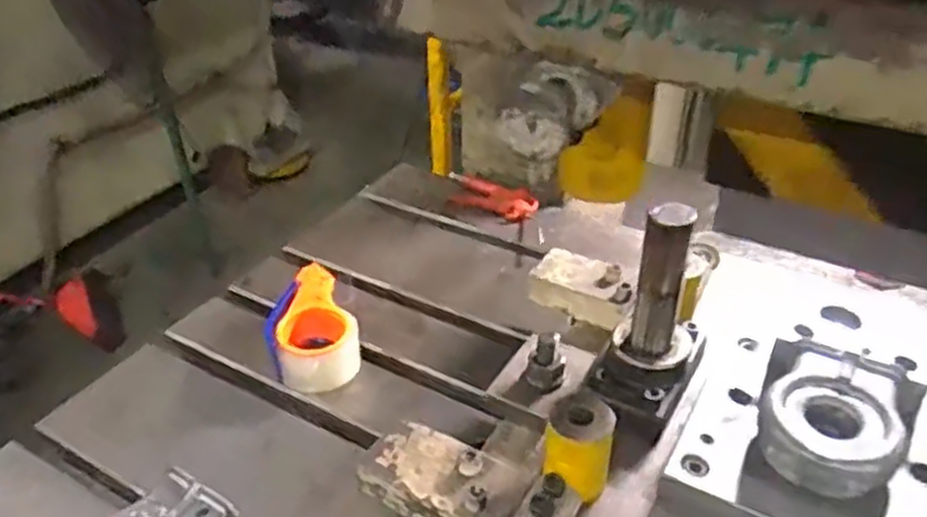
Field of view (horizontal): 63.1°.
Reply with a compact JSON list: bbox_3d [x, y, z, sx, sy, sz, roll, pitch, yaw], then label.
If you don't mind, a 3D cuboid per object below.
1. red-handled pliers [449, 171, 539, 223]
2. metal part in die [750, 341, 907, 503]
[{"bbox_3d":[0.037,-0.098,1.147,0.156,0.017,0.075,18,38,24],"label":"red-handled pliers"},{"bbox_3d":[0.293,0.126,0.596,0.104,0.045,0.121,21,40,27],"label":"metal part in die"}]

